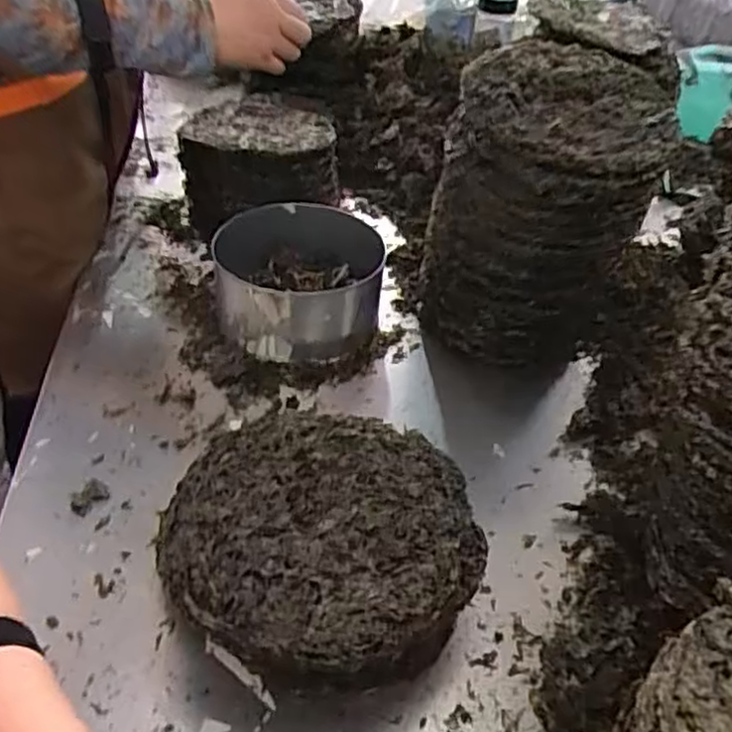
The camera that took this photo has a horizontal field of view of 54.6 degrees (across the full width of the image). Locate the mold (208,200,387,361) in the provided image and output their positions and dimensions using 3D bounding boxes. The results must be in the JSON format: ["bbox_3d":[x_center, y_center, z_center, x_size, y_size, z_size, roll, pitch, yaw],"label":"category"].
[{"bbox_3d":[-0.071,-0.102,0.807,0.190,0.090,0.216,-5,41,-12],"label":"mold"}]

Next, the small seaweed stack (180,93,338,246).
[{"bbox_3d":[-0.141,-0.256,0.960,0.189,0.130,0.214,21,43,18],"label":"small seaweed stack"}]

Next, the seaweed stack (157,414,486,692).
[{"bbox_3d":[-0.031,0.142,0.513,0.219,0.104,0.199,-1,41,-11],"label":"seaweed stack"}]

